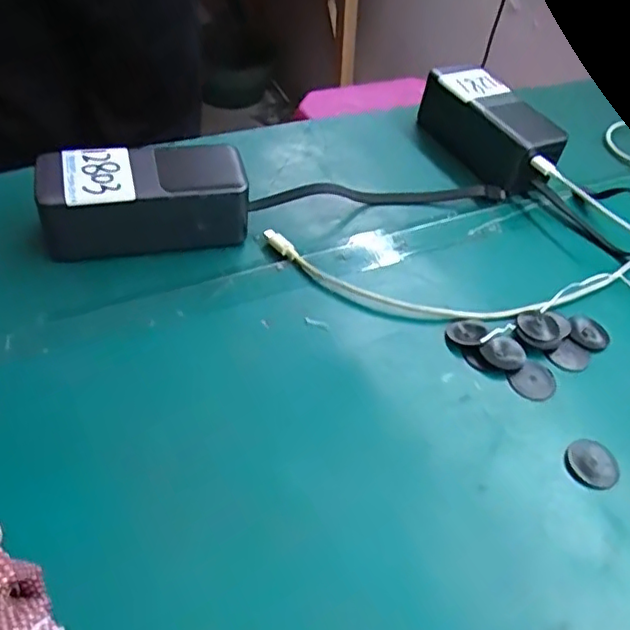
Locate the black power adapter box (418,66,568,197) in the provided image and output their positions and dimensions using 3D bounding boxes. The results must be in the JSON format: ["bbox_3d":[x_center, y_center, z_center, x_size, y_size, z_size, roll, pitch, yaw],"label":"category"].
[{"bbox_3d":[0.151,-0.160,0.531,0.055,0.049,0.130,-20,53,-23],"label":"black power adapter box"}]

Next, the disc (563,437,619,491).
[{"bbox_3d":[0.151,0.081,0.337,0.028,0.005,0.030,4,47,-4],"label":"disc"}]

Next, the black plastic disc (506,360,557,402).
[{"bbox_3d":[0.132,0.040,0.372,0.028,0.004,0.024,-25,55,-27],"label":"black plastic disc"}]

